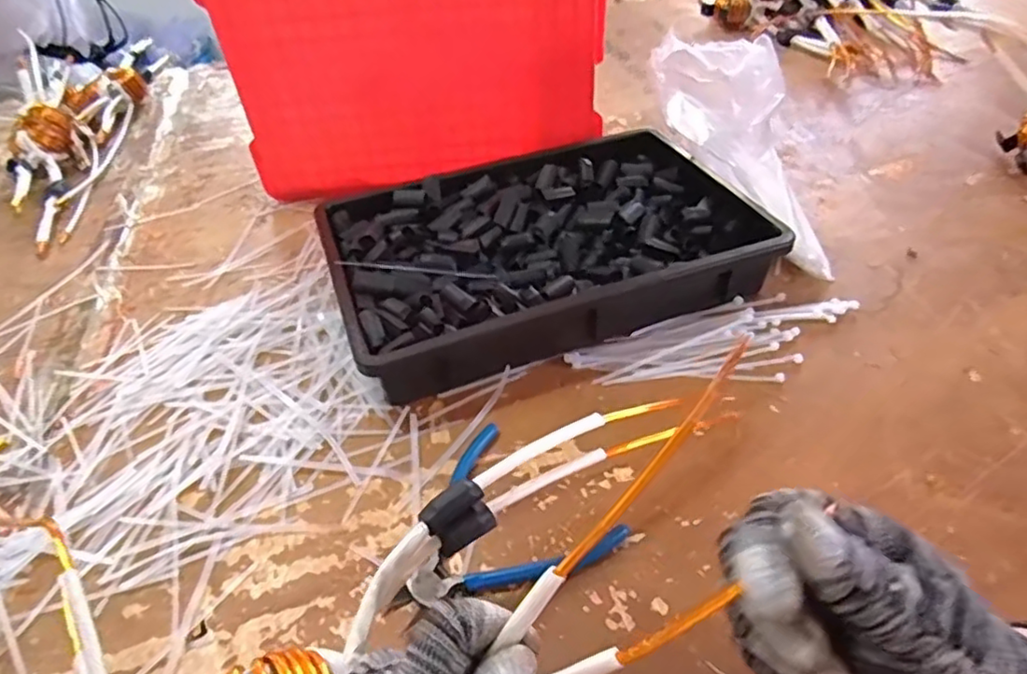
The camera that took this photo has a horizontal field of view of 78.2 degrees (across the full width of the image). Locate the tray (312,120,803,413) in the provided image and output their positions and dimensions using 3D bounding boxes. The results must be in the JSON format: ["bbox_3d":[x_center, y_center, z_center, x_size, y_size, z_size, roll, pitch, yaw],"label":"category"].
[{"bbox_3d":[0.025,-0.084,0.584,0.371,0.062,0.248,-19,46,-15],"label":"tray"}]

